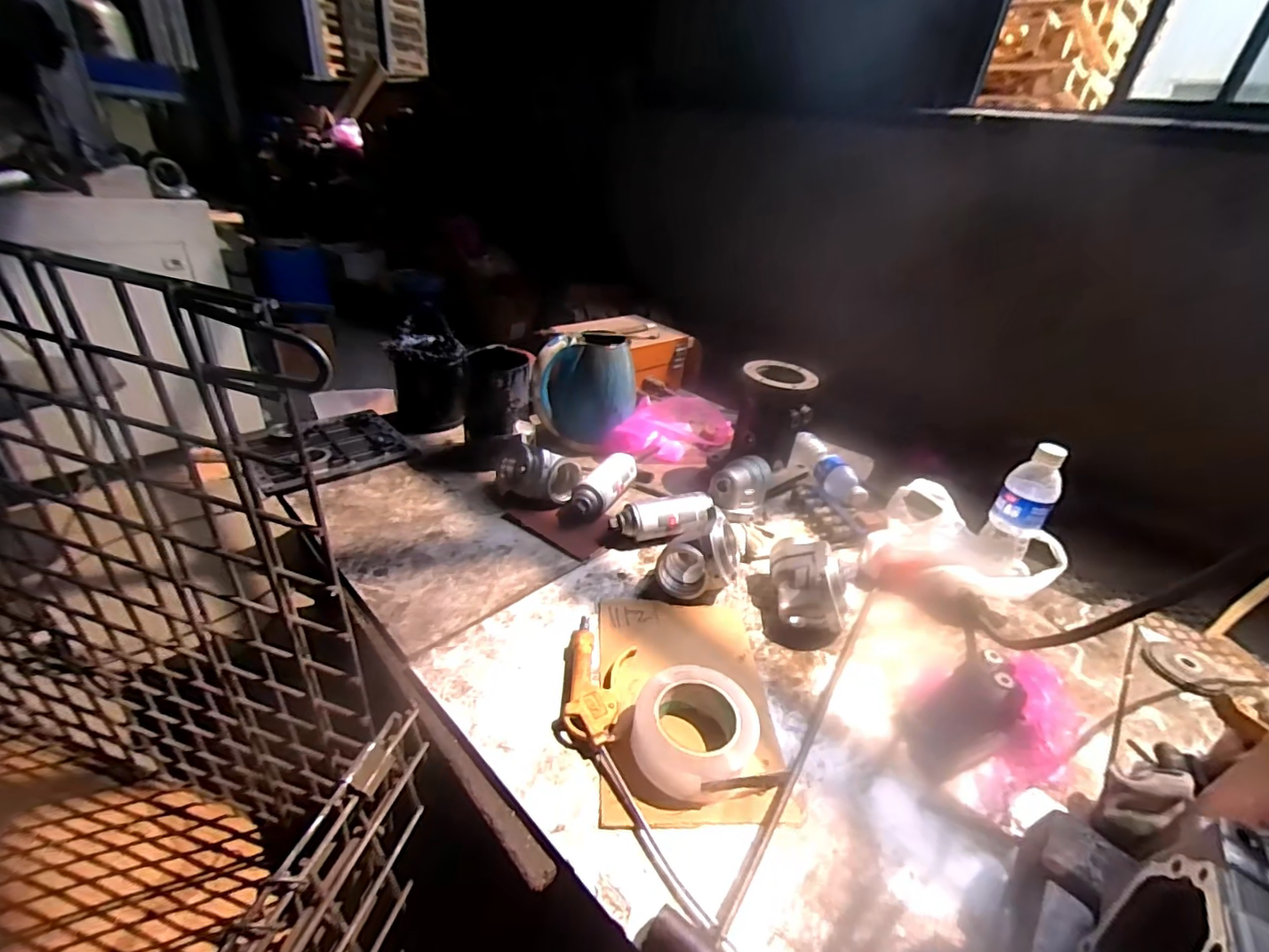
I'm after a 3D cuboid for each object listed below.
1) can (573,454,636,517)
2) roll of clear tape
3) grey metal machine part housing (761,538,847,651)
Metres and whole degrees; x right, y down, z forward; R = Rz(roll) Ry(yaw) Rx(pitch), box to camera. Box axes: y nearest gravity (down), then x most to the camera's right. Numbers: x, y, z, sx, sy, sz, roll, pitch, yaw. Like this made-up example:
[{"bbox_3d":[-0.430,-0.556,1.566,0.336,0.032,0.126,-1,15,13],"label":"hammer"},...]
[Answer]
[{"bbox_3d":[-0.045,0.011,0.908,0.055,0.047,0.172,19,33,19],"label":"can"},{"bbox_3d":[0.059,0.250,0.543,0.117,0.055,0.118,5,31,-3],"label":"roll of clear tape"},{"bbox_3d":[0.225,0.148,0.727,0.113,0.098,0.121,11,31,6],"label":"grey metal machine part housing"}]

